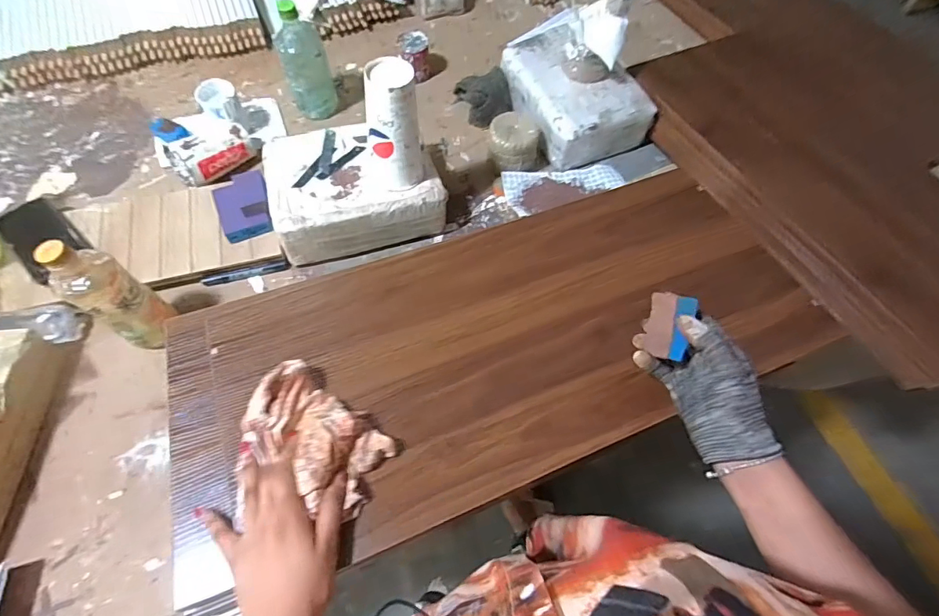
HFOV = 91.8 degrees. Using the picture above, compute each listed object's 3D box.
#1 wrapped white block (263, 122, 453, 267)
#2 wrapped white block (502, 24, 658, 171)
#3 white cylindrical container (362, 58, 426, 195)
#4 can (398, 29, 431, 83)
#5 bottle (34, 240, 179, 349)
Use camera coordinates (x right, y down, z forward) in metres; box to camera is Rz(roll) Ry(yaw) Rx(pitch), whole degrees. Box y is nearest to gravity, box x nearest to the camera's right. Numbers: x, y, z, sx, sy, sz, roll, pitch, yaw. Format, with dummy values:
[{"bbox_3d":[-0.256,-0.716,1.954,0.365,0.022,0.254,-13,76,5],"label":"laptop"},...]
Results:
[{"bbox_3d":[-0.186,-0.198,0.758,0.269,0.101,0.204,-15,65,-11],"label":"wrapped white block"},{"bbox_3d":[0.201,-0.420,0.912,0.202,0.104,0.273,-22,67,-14],"label":"wrapped white block"},{"bbox_3d":[-0.108,-0.254,0.647,0.081,0.171,0.075,-1,63,-5],"label":"white cylindrical container"},{"bbox_3d":[-0.114,-0.518,0.945,0.065,0.075,0.064,-6,64,-7],"label":"can"},{"bbox_3d":[-0.452,-0.015,0.580,0.063,0.172,0.066,32,65,12],"label":"bottle"}]

